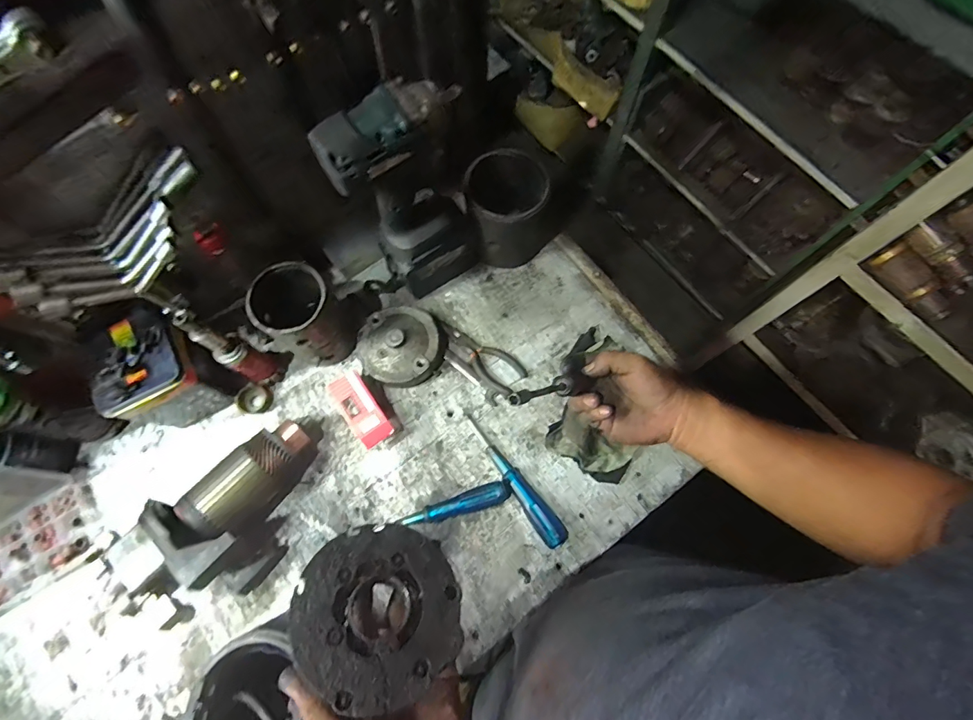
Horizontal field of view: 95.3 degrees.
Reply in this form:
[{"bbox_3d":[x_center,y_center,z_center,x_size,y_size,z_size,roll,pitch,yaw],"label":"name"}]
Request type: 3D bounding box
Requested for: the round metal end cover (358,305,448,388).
[{"bbox_3d":[-0.117,-0.020,0.602,0.105,0.051,0.111,0,72,0],"label":"round metal end cover"}]

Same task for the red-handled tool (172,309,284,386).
[{"bbox_3d":[-0.308,-0.012,0.536,0.044,0.184,0.039,28,74,9],"label":"red-handled tool"}]

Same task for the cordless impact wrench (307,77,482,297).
[{"bbox_3d":[-0.087,-0.176,0.528,0.140,0.299,0.072,-31,74,-10],"label":"cordless impact wrench"}]

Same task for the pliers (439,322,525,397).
[{"bbox_3d":[-0.011,-0.007,0.609,0.134,0.015,0.052,36,75,11],"label":"pliers"}]

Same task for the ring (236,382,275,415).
[{"bbox_3d":[-0.315,0.052,0.602,0.043,0.017,0.041,0,72,0],"label":"ring"}]

